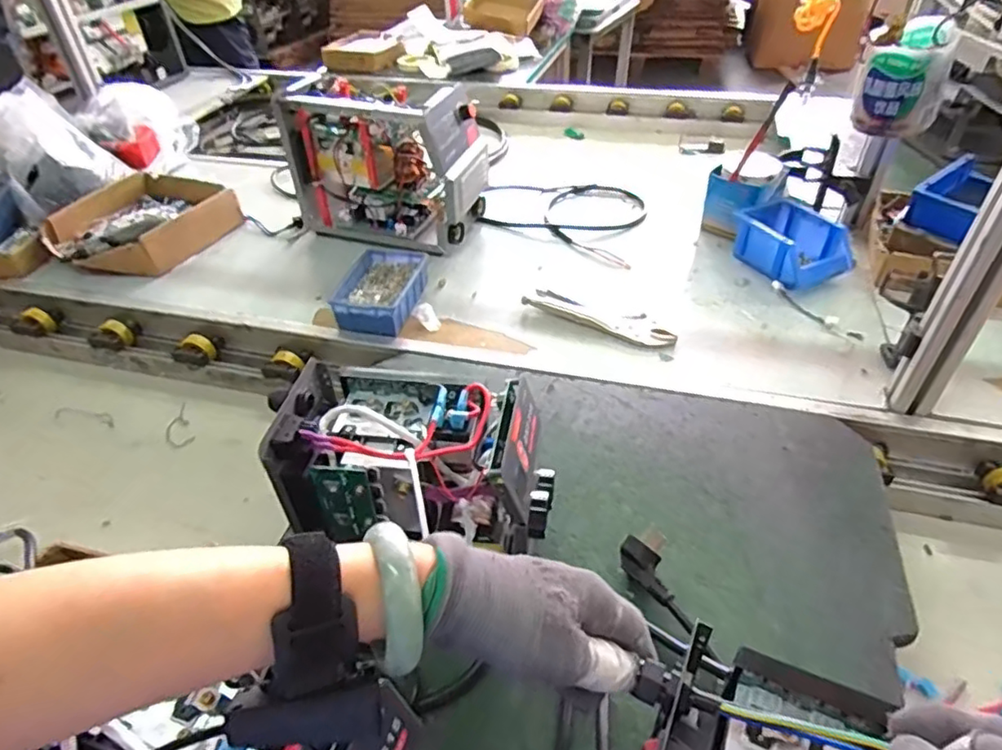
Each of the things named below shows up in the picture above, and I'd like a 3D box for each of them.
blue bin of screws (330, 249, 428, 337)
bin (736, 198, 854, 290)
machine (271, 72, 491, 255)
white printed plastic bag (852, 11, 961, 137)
[{"bbox_3d":[-0.172,-0.118,0.879,0.103,0.048,0.152,9,43,13],"label":"blue bin of screws"},{"bbox_3d":[0.434,-0.195,0.920,0.121,0.069,0.160,-25,47,-24],"label":"bin"},{"bbox_3d":[-0.182,-0.331,0.987,0.304,0.227,0.132,11,44,15],"label":"machine"},{"bbox_3d":[0.316,-0.233,0.485,0.063,0.073,0.061,23,48,26],"label":"white printed plastic bag"}]

